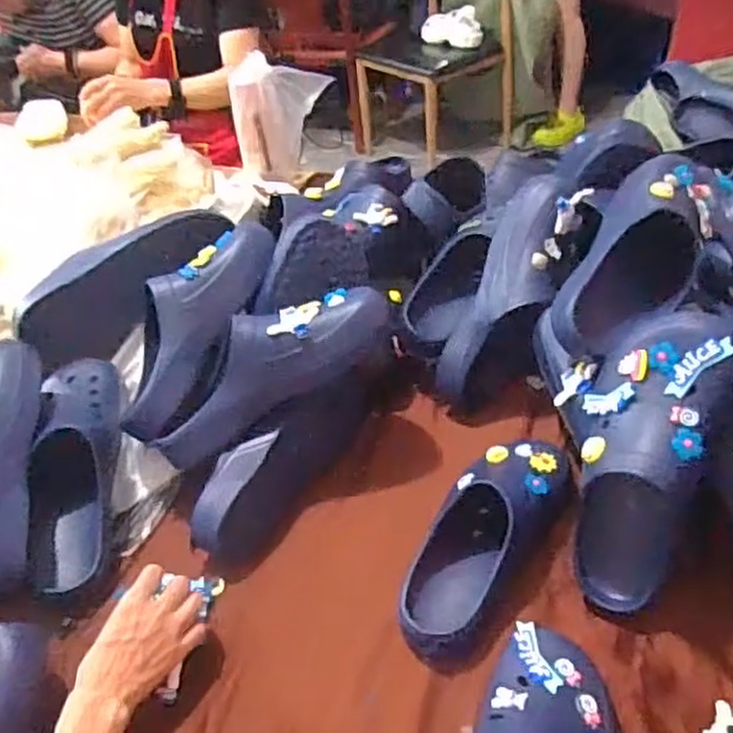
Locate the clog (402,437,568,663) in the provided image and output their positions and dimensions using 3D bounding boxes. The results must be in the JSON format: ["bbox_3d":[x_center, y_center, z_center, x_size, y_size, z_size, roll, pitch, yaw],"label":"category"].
[{"bbox_3d":[0.122,0.169,0.717,0.107,0.097,0.253,14,44,25],"label":"clog"}]

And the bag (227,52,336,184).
[{"bbox_3d":[-0.150,-0.467,1.358,0.068,0.226,0.207,28,50,36],"label":"bag"}]

